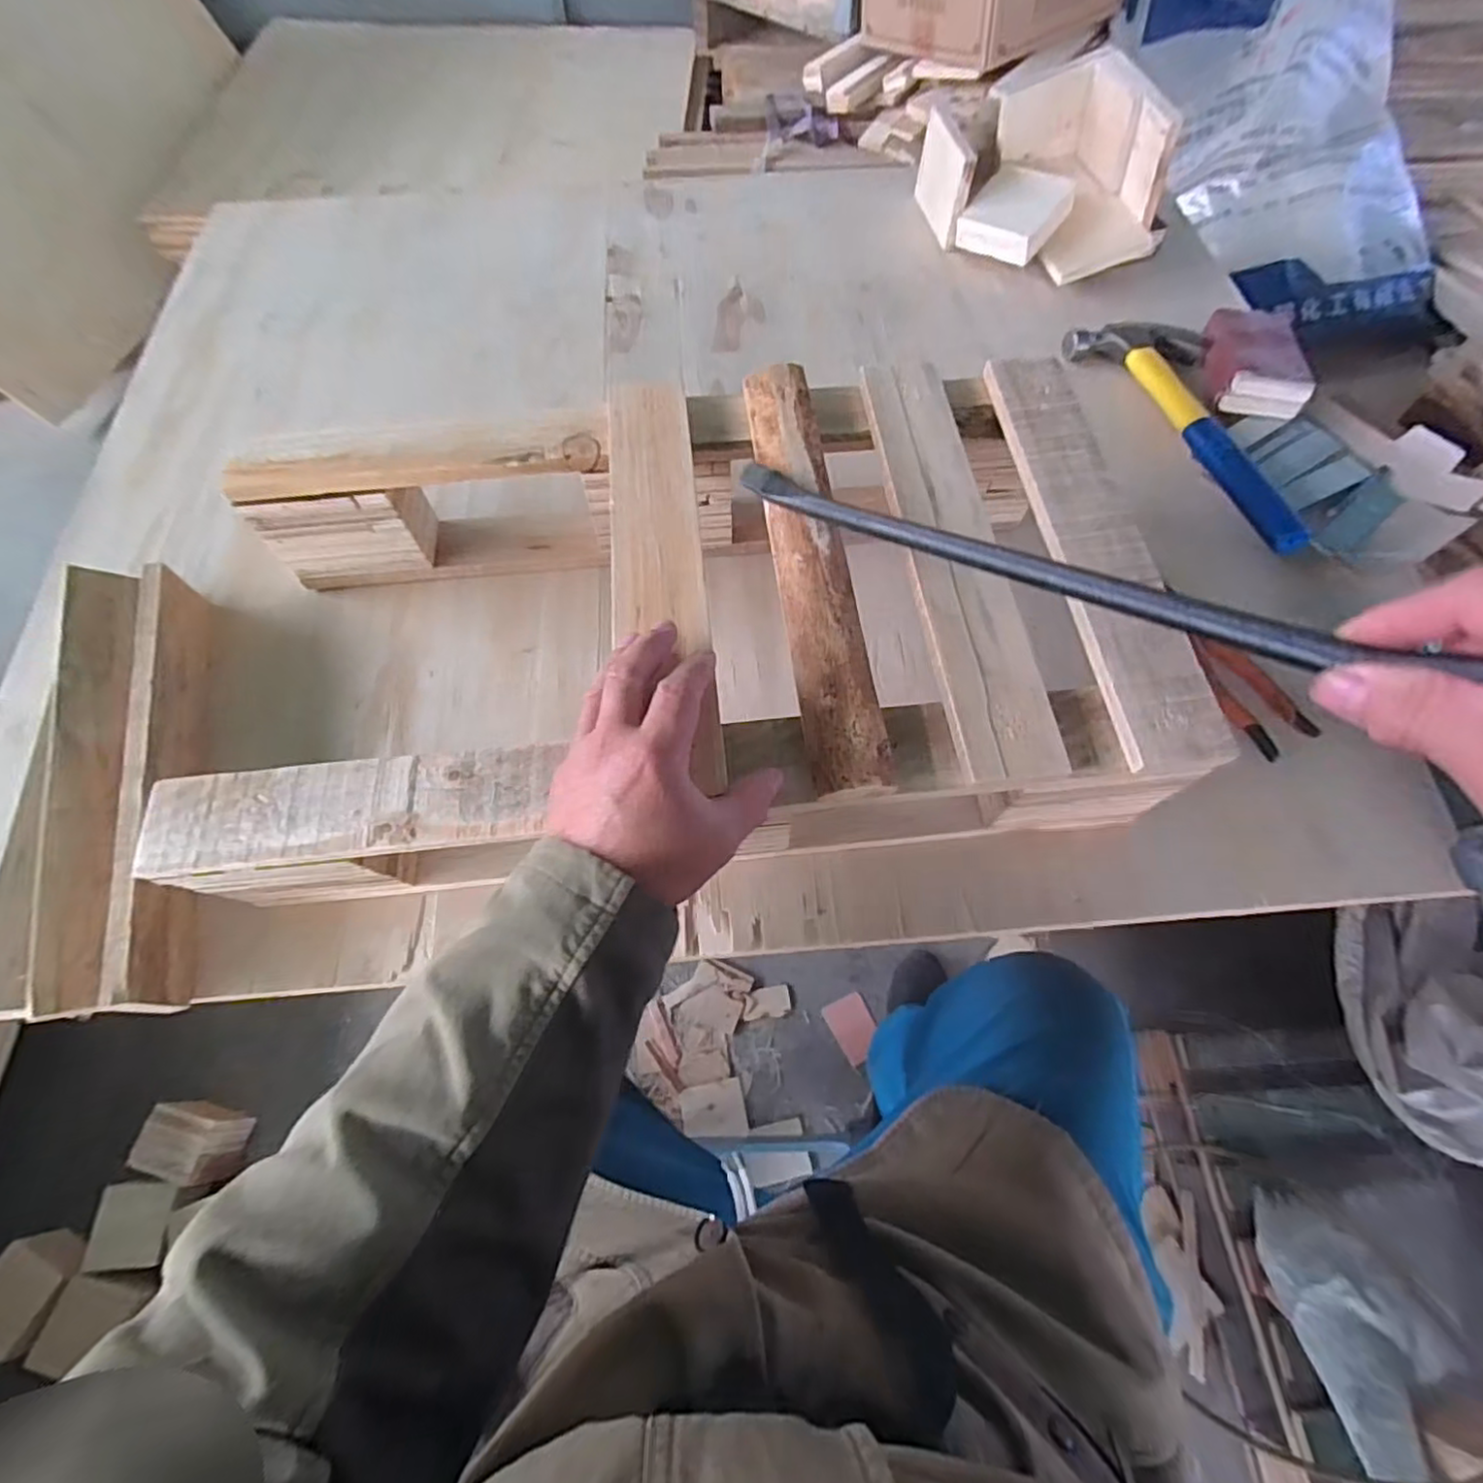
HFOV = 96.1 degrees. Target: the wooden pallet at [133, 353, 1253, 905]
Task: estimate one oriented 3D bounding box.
[{"bbox_3d":[-0.051,-0.112,0.519,0.638,0.144,0.392,-5,65,-3],"label":"wooden pallet"}]

